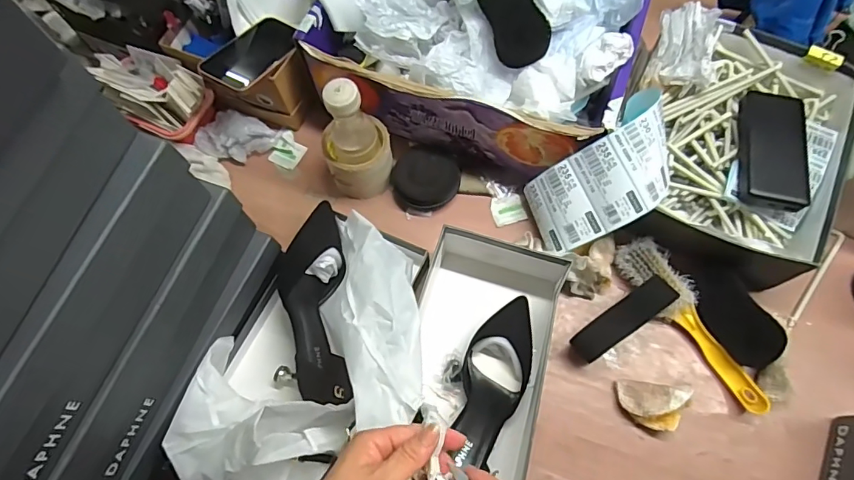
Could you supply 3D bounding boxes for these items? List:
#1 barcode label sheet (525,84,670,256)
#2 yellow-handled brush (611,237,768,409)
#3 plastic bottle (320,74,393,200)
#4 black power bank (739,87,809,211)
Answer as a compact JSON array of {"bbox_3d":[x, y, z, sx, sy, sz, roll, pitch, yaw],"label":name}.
[{"bbox_3d":[0.211,-0.068,0.575,0.196,0.033,0.107,-41,81,27],"label":"barcode label sheet"},{"bbox_3d":[0.323,0.096,0.587,0.053,0.041,0.233,-33,71,-10],"label":"yellow-handled brush"},{"bbox_3d":[-0.092,-0.125,0.615,0.088,0.187,0.077,-14,69,-3],"label":"plastic bottle"},{"bbox_3d":[0.435,-0.115,0.606,0.071,0.022,0.156,11,69,7],"label":"black power bank"}]

